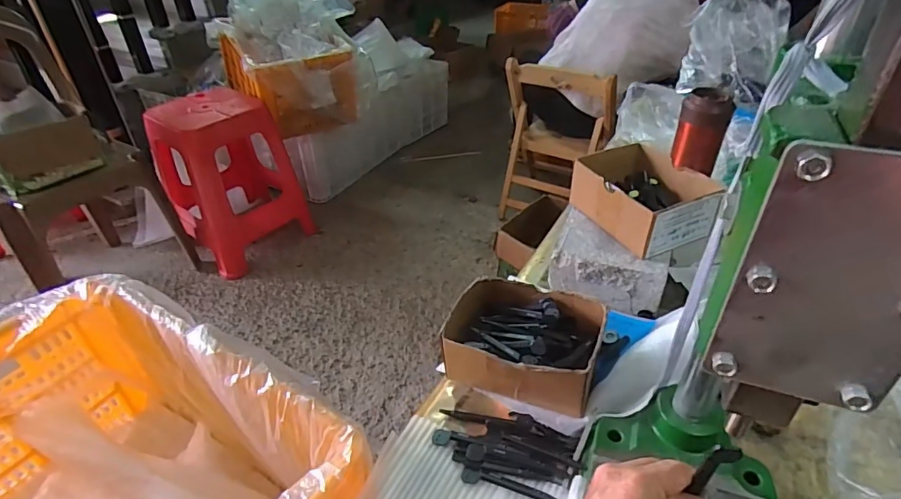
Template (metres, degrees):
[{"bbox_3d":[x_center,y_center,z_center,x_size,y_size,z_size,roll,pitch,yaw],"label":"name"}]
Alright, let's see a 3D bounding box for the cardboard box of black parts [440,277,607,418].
[{"bbox_3d":[0.087,0.104,0.564,0.167,0.063,0.133,11,38,20],"label":"cardboard box of black parts"}]

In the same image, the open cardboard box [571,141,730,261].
[{"bbox_3d":[0.253,-0.076,0.662,0.122,0.067,0.178,-14,38,-17],"label":"open cardboard box"}]

